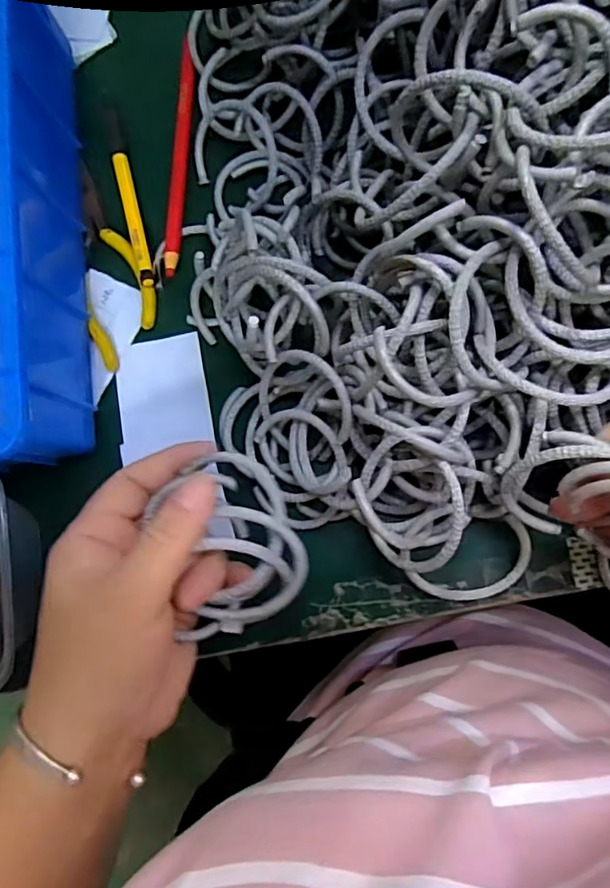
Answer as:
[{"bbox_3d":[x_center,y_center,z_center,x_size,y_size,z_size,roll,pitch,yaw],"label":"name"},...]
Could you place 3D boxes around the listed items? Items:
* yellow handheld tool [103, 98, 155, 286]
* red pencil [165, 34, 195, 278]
[{"bbox_3d":[-0.108,-0.155,0.340,0.008,0.012,0.128,-16,81,5],"label":"yellow handheld tool"},{"bbox_3d":[-0.076,-0.172,0.340,0.009,0.014,0.147,2,83,7],"label":"red pencil"}]

